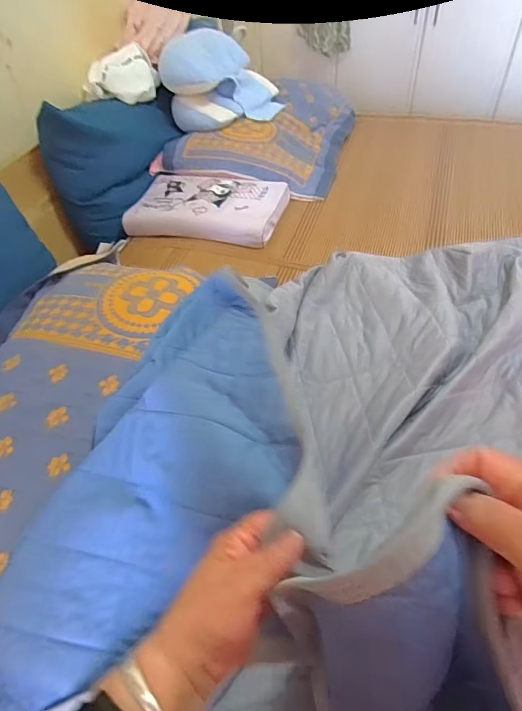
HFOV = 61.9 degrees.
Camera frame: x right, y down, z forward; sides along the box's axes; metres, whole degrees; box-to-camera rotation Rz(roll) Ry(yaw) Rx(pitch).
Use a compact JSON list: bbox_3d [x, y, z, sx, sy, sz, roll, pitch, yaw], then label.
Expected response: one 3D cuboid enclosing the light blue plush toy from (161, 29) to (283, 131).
[{"bbox_3d":[-0.118,-0.833,1.316,0.332,0.199,0.279,-8,49,0],"label":"light blue plush toy"}]

